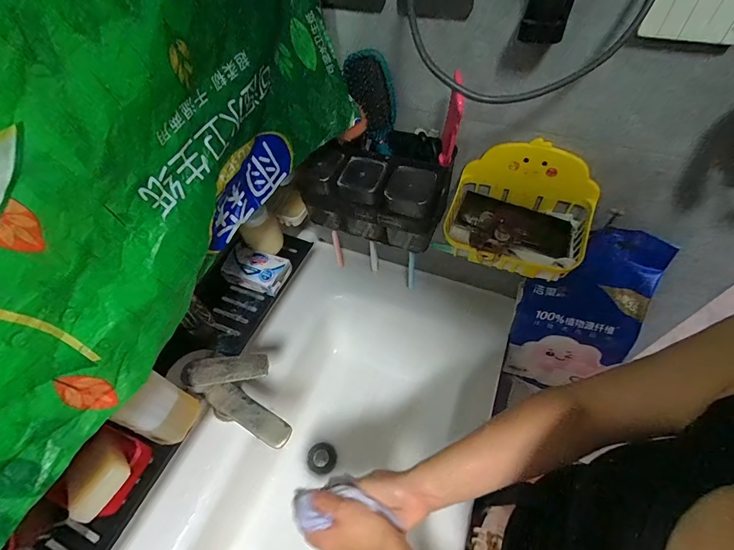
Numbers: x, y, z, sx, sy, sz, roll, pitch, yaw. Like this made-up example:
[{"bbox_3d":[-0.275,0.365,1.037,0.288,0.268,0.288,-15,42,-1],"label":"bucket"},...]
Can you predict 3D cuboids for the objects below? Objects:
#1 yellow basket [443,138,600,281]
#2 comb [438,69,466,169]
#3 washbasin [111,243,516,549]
[{"bbox_3d":[0.218,-0.088,0.505,0.191,0.130,0.122,19,57,17],"label":"yellow basket"},{"bbox_3d":[0.104,-0.185,0.441,0.007,0.139,0.040,-11,73,0],"label":"comb"},{"bbox_3d":[-0.067,0.332,0.647,0.478,0.178,0.800,18,57,16],"label":"washbasin"}]

